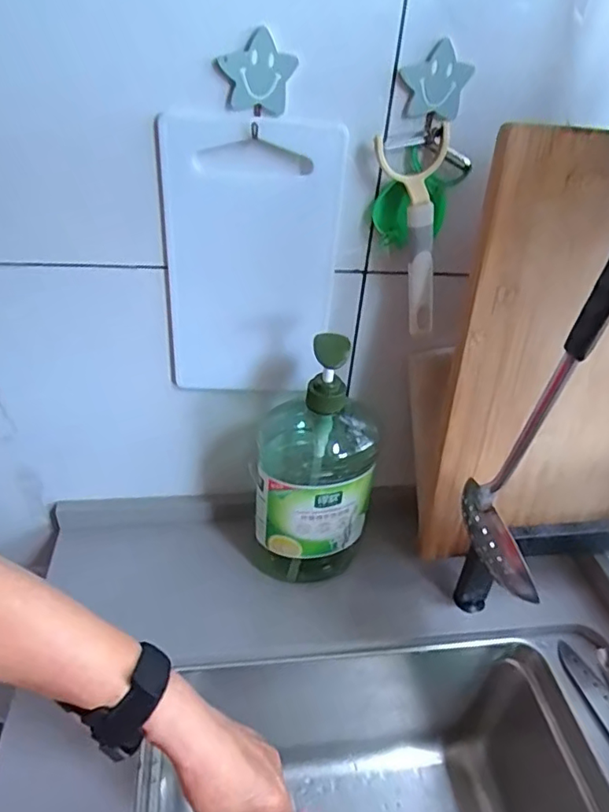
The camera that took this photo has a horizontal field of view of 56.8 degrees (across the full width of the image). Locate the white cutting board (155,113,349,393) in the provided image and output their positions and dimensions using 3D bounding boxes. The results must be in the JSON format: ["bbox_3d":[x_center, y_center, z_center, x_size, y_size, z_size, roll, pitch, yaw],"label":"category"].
[{"bbox_3d":[-0.048,-0.120,0.506,0.150,0.245,0.014,0,32,-8],"label":"white cutting board"}]

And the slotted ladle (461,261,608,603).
[{"bbox_3d":[0.174,0.008,0.405,0.071,0.294,0.077,17,37,17],"label":"slotted ladle"}]

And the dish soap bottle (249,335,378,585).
[{"bbox_3d":[0.011,0.061,0.556,0.112,0.274,0.078,9,35,5],"label":"dish soap bottle"}]

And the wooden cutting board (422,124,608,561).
[{"bbox_3d":[0.274,-0.036,0.513,0.292,0.375,0.020,-3,26,-11],"label":"wooden cutting board"}]

